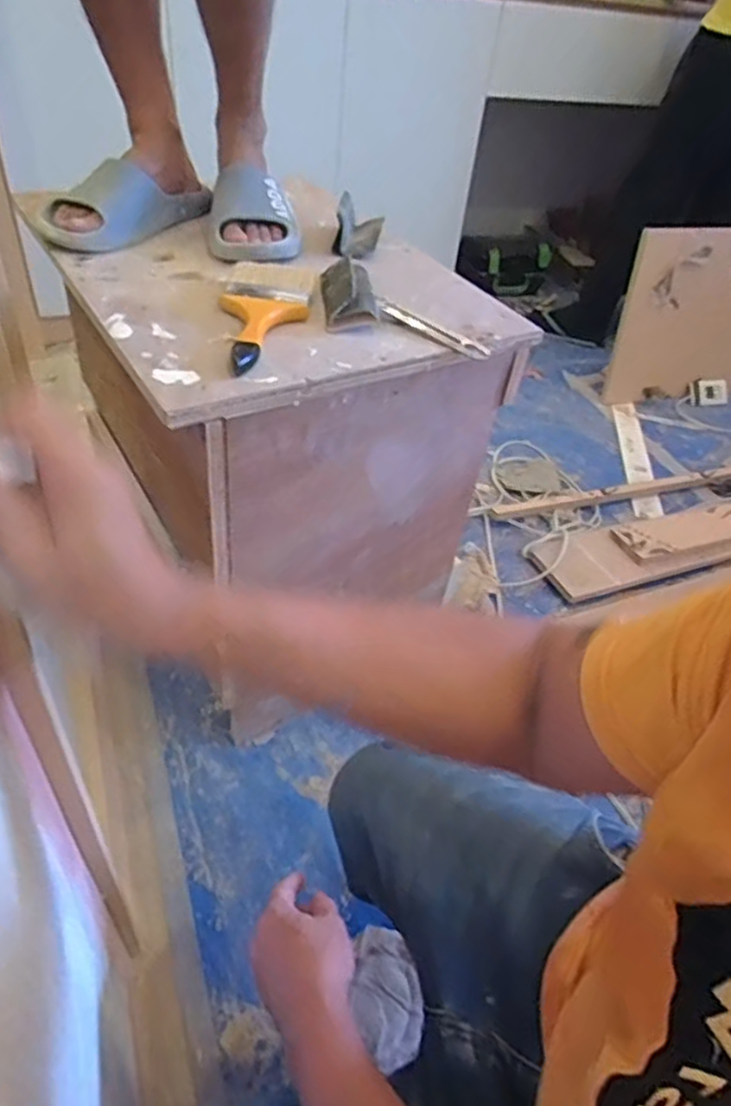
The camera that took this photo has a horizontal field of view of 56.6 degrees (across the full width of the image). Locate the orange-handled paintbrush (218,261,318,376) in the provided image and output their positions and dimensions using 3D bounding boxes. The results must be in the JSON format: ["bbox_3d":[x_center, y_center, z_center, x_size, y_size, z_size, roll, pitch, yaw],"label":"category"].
[{"bbox_3d":[-0.103,-0.248,0.692,0.091,0.020,0.233,5,43,-3],"label":"orange-handled paintbrush"}]

